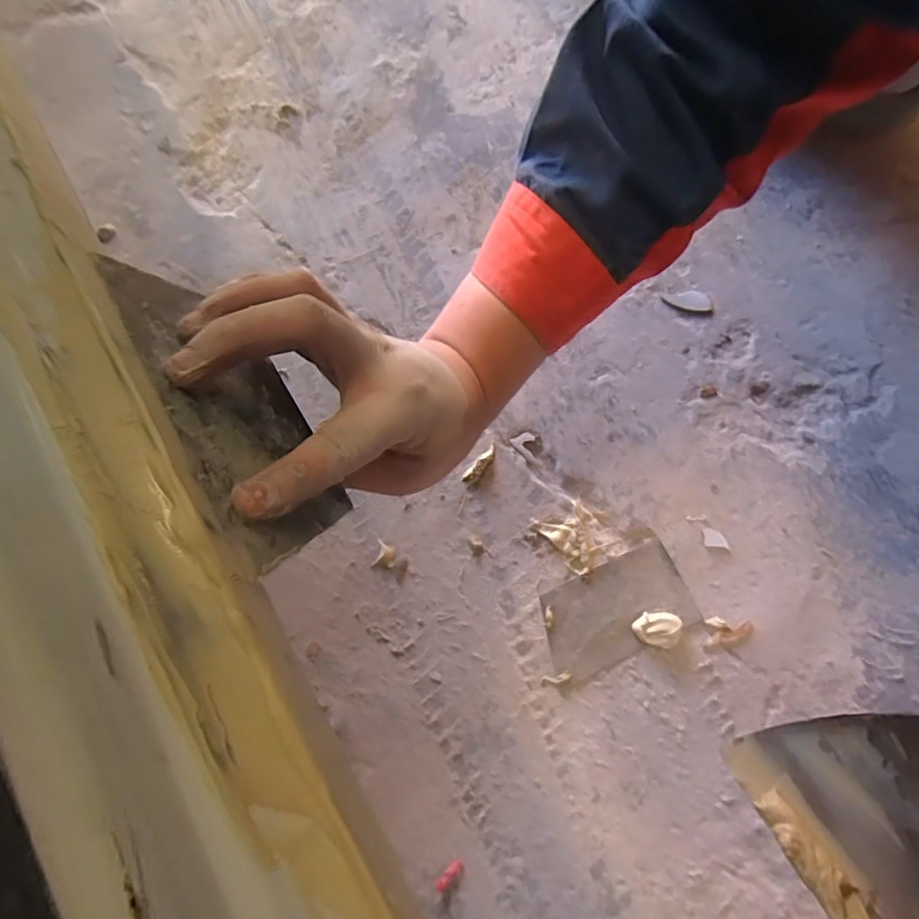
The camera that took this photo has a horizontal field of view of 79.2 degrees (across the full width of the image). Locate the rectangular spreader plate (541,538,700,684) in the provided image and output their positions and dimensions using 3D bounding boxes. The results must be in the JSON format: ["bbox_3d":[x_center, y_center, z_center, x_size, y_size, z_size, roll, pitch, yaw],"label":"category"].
[{"bbox_3d":[0.127,0.123,0.455,0.121,0.005,0.073,-26,79,-4],"label":"rectangular spreader plate"}]

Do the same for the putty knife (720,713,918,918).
[{"bbox_3d":[0.232,0.148,0.243,0.192,0.021,0.091,-16,52,1],"label":"putty knife"}]

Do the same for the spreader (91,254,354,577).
[{"bbox_3d":[-0.085,-0.019,0.215,0.005,0.071,0.123,-34,81,17],"label":"spreader"}]

